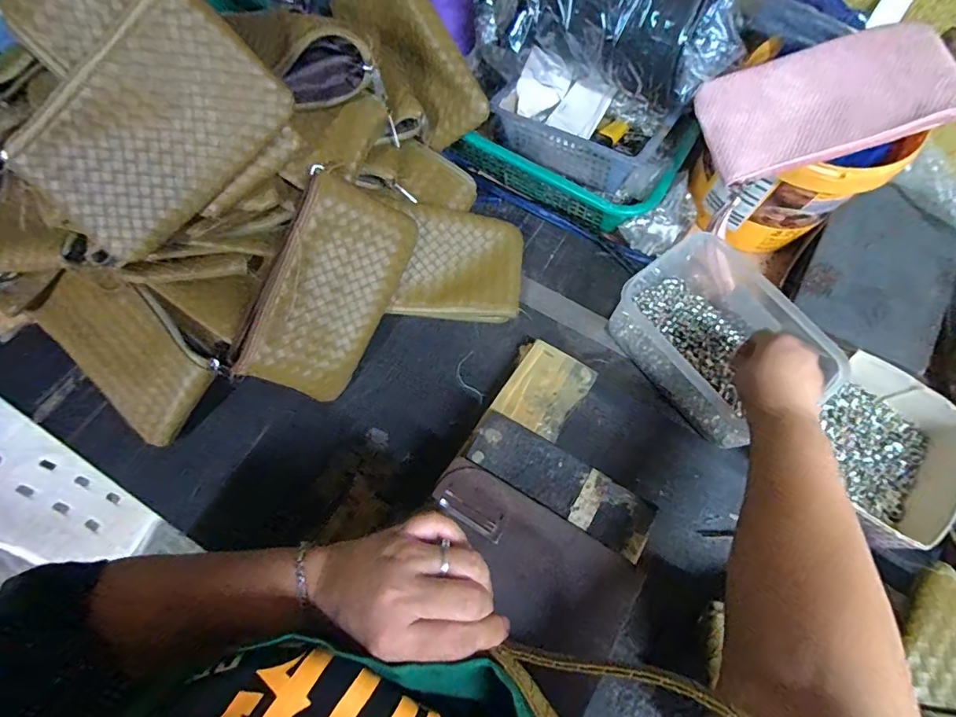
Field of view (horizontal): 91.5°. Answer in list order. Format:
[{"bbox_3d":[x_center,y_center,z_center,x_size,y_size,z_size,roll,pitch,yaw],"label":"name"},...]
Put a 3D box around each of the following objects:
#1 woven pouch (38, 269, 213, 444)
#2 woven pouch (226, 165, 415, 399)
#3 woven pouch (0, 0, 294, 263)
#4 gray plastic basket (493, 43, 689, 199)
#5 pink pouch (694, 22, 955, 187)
[{"bbox_3d":[-0.340,-0.014,0.445,0.189,0.018,0.111,43,104,10],"label":"woven pouch"},{"bbox_3d":[-0.138,-0.060,0.439,0.023,0.111,0.192,28,94,51],"label":"woven pouch"},{"bbox_3d":[-0.256,-0.177,0.368,0.200,0.113,0.014,-38,34,9],"label":"woven pouch"},{"bbox_3d":[0.118,-0.258,0.506,0.171,0.054,0.117,30,72,9],"label":"gray plastic basket"},{"bbox_3d":[0.312,-0.233,0.419,0.201,0.016,0.107,-16,80,8],"label":"pink pouch"}]

